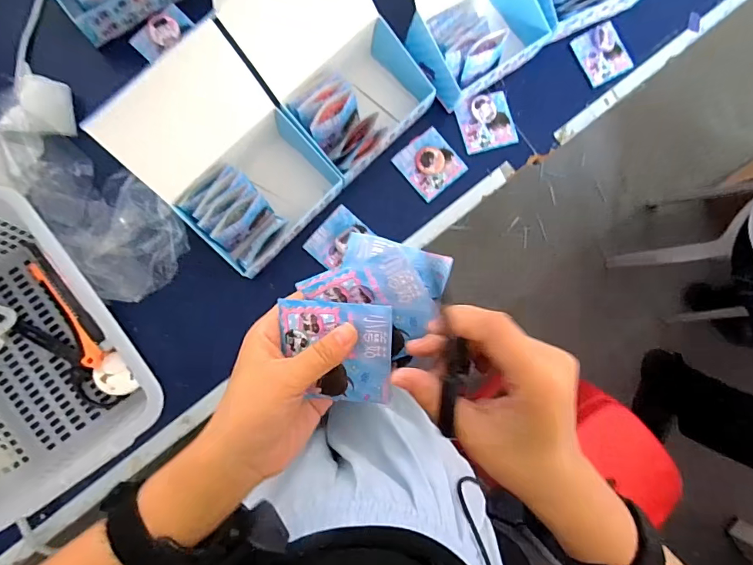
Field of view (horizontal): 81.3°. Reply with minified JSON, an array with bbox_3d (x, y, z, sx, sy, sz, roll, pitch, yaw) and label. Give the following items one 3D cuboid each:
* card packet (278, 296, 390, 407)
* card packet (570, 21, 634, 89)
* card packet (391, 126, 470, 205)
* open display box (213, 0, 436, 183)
[{"bbox_3d":[-0.024,0.044,0.271,0.066,0.006,0.067,2,109,5],"label":"card packet"},{"bbox_3d":[0.302,-0.305,0.582,0.070,0.011,0.070,-30,91,-8],"label":"card packet"},{"bbox_3d":[0.066,-0.145,0.533,0.067,0.009,0.069,-41,92,-8],"label":"card packet"},{"bbox_3d":[-0.045,-0.236,0.456,0.149,0.139,0.194,-44,93,-8],"label":"open display box"}]

